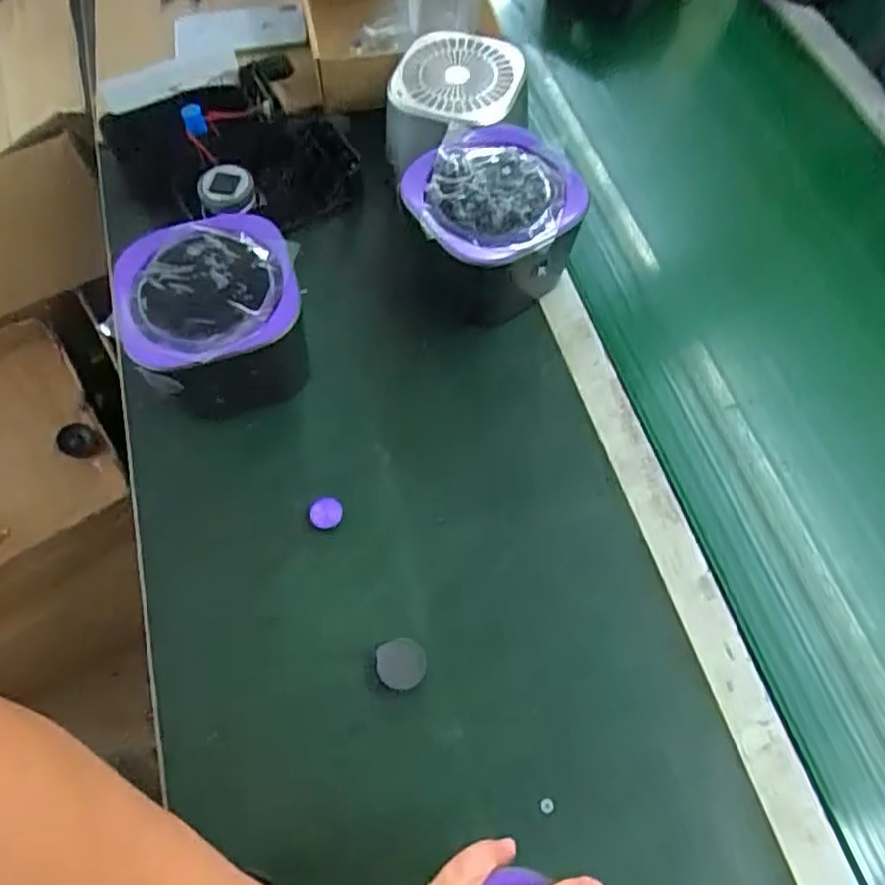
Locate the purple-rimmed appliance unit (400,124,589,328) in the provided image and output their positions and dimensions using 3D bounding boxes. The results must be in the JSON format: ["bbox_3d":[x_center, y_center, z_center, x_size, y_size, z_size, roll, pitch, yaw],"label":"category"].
[{"bbox_3d":[0.046,-0.197,0.640,0.138,0.106,0.145,-41,71,-15],"label":"purple-rimmed appliance unit"}]

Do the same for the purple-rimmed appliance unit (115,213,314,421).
[{"bbox_3d":[-0.186,-0.095,0.589,0.143,0.104,0.168,-12,64,-4],"label":"purple-rimmed appliance unit"}]

